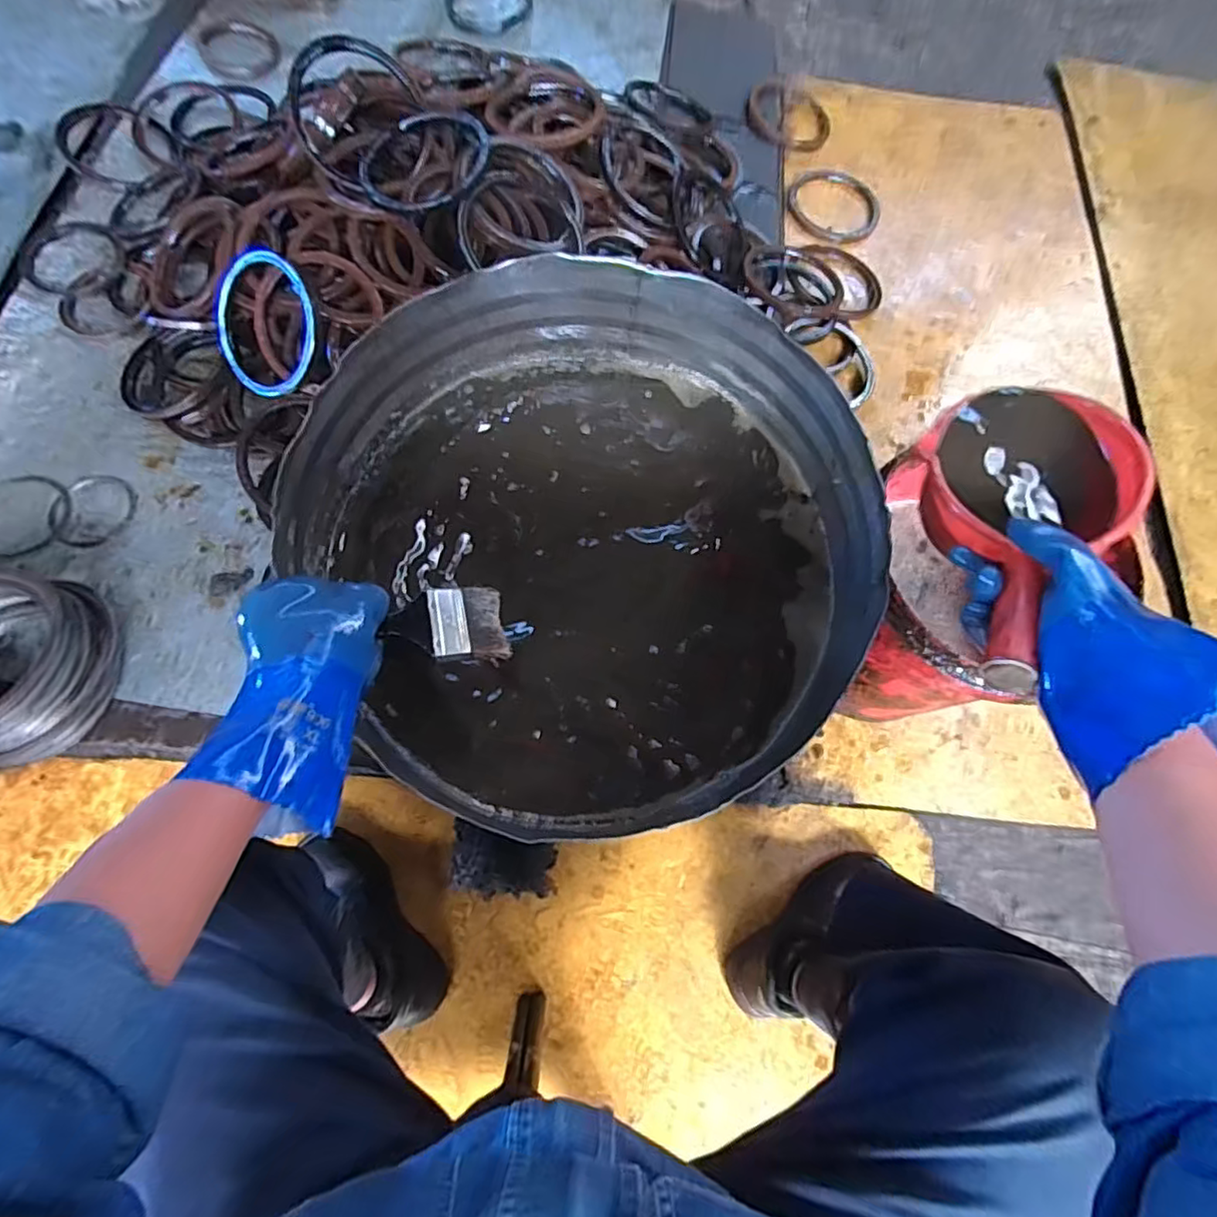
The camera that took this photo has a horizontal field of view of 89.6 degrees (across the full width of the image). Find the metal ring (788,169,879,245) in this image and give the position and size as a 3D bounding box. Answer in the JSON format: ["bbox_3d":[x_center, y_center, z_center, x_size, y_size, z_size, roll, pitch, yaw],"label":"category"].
[{"bbox_3d":[0.485,-0.870,1.321,0.197,0.018,0.197,0,75,1],"label":"metal ring"}]

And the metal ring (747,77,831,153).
[{"bbox_3d":[0.414,-1.120,1.373,0.193,0.042,0.216,31,70,10],"label":"metal ring"}]

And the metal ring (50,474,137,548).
[{"bbox_3d":[-0.857,-0.163,1.023,0.137,0.009,0.133,3,75,-11],"label":"metal ring"}]

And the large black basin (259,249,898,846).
[{"bbox_3d":[-0.015,-0.088,0.640,0.544,0.170,0.556,1,71,-4],"label":"large black basin"}]

